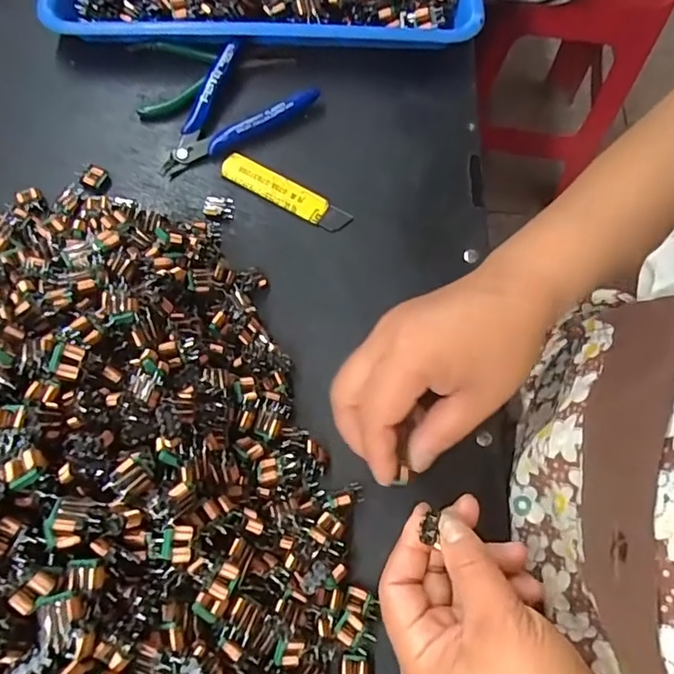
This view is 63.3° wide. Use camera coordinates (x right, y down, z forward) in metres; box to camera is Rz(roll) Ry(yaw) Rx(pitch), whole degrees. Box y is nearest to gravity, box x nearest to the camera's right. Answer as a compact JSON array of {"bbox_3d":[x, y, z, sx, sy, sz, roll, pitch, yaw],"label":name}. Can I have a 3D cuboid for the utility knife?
[{"bbox_3d":[-0.037,-0.101,0.380,0.096,0.008,0.022,30,71,8],"label":"utility knife"}]

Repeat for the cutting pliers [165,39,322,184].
[{"bbox_3d":[-0.079,-0.157,0.393,0.072,0.022,0.113,36,72,10],"label":"cutting pliers"}]

